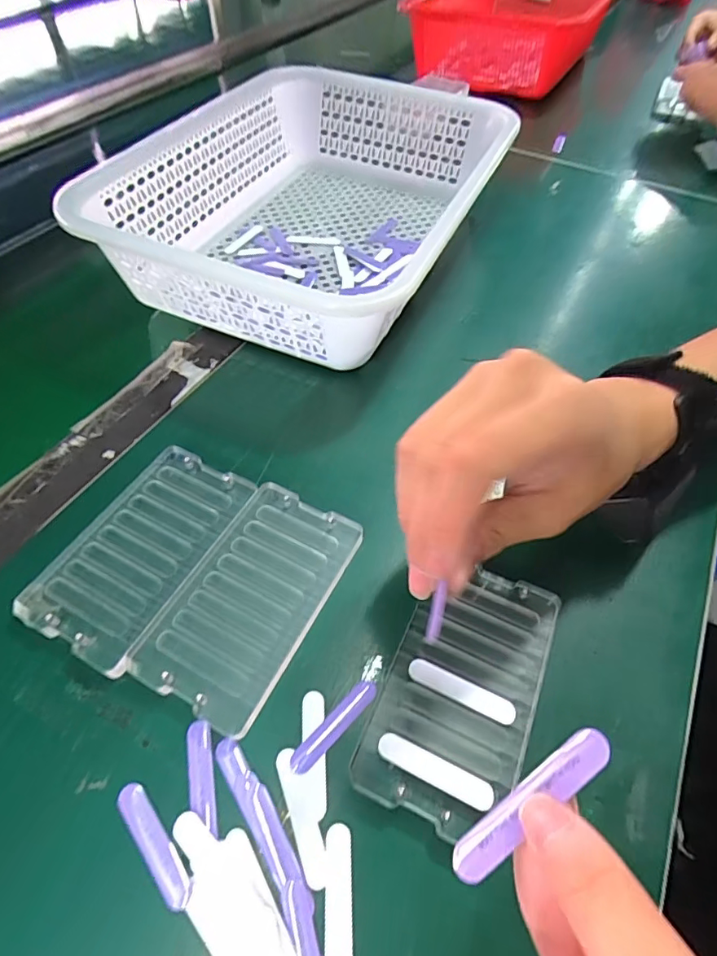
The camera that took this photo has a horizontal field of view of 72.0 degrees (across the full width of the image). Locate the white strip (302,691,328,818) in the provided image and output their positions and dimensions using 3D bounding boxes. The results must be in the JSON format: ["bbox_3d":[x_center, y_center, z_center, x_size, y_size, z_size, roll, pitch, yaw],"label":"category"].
[{"bbox_3d":[-0.020,0.123,0.223,0.011,0.004,0.051,-2,54,-3],"label":"white strip"}]

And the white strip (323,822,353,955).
[{"bbox_3d":[-0.008,0.168,0.194,0.011,0.004,0.051,0,54,-2],"label":"white strip"}]

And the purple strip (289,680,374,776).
[{"bbox_3d":[-0.011,0.115,0.229,0.010,0.004,0.050,39,62,23],"label":"purple strip"}]

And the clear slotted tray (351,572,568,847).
[{"bbox_3d":[0.051,0.098,0.239,0.066,0.011,0.121,22,57,14],"label":"clear slotted tray"}]

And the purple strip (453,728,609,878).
[{"bbox_3d":[0.045,0.086,0.130,0.051,0.005,0.009,-43,64,-1],"label":"purple strip"}]

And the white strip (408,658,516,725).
[{"bbox_3d":[0.048,0.099,0.230,0.051,0.004,0.011,22,56,13],"label":"white strip"}]

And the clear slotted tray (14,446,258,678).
[{"bbox_3d":[-0.118,0.038,0.276,0.070,0.012,0.121,24,57,15],"label":"clear slotted tray"}]

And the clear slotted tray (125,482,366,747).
[{"bbox_3d":[-0.054,0.061,0.261,0.068,0.011,0.121,24,57,14],"label":"clear slotted tray"}]

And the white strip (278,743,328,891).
[{"bbox_3d":[-0.024,0.142,0.209,0.011,0.004,0.050,-17,57,-14],"label":"white strip"}]

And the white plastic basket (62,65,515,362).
[{"bbox_3d":[-0.030,-0.242,0.436,0.248,0.088,0.352,20,56,12],"label":"white plastic basket"}]

